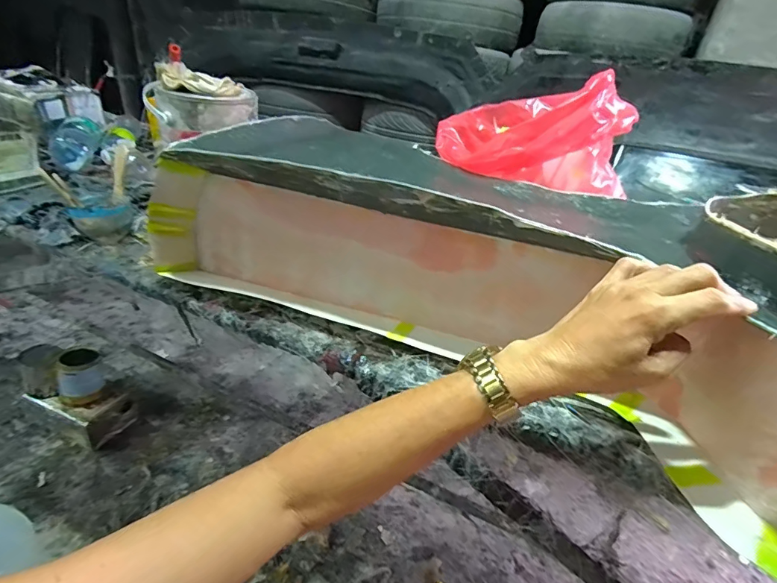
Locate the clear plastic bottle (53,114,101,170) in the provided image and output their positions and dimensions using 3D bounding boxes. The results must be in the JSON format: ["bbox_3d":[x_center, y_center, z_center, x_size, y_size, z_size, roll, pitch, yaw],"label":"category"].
[{"bbox_3d":[-0.697,-0.335,0.985,0.068,0.075,0.222,-9,34,-23],"label":"clear plastic bottle"}]

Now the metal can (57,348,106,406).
[{"bbox_3d":[-0.827,0.223,1.172,0.111,0.111,0.106,-17,38,-33],"label":"metal can"}]

